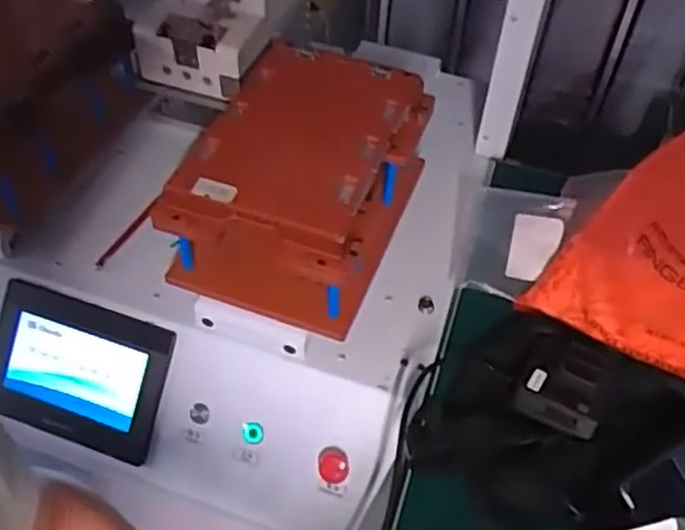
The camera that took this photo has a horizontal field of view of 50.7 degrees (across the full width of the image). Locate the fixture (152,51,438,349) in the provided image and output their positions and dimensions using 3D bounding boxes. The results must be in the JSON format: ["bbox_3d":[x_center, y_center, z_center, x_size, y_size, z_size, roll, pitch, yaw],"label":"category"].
[{"bbox_3d":[-0.037,-0.089,0.742,0.187,0.134,0.259,17,51,12],"label":"fixture"}]

